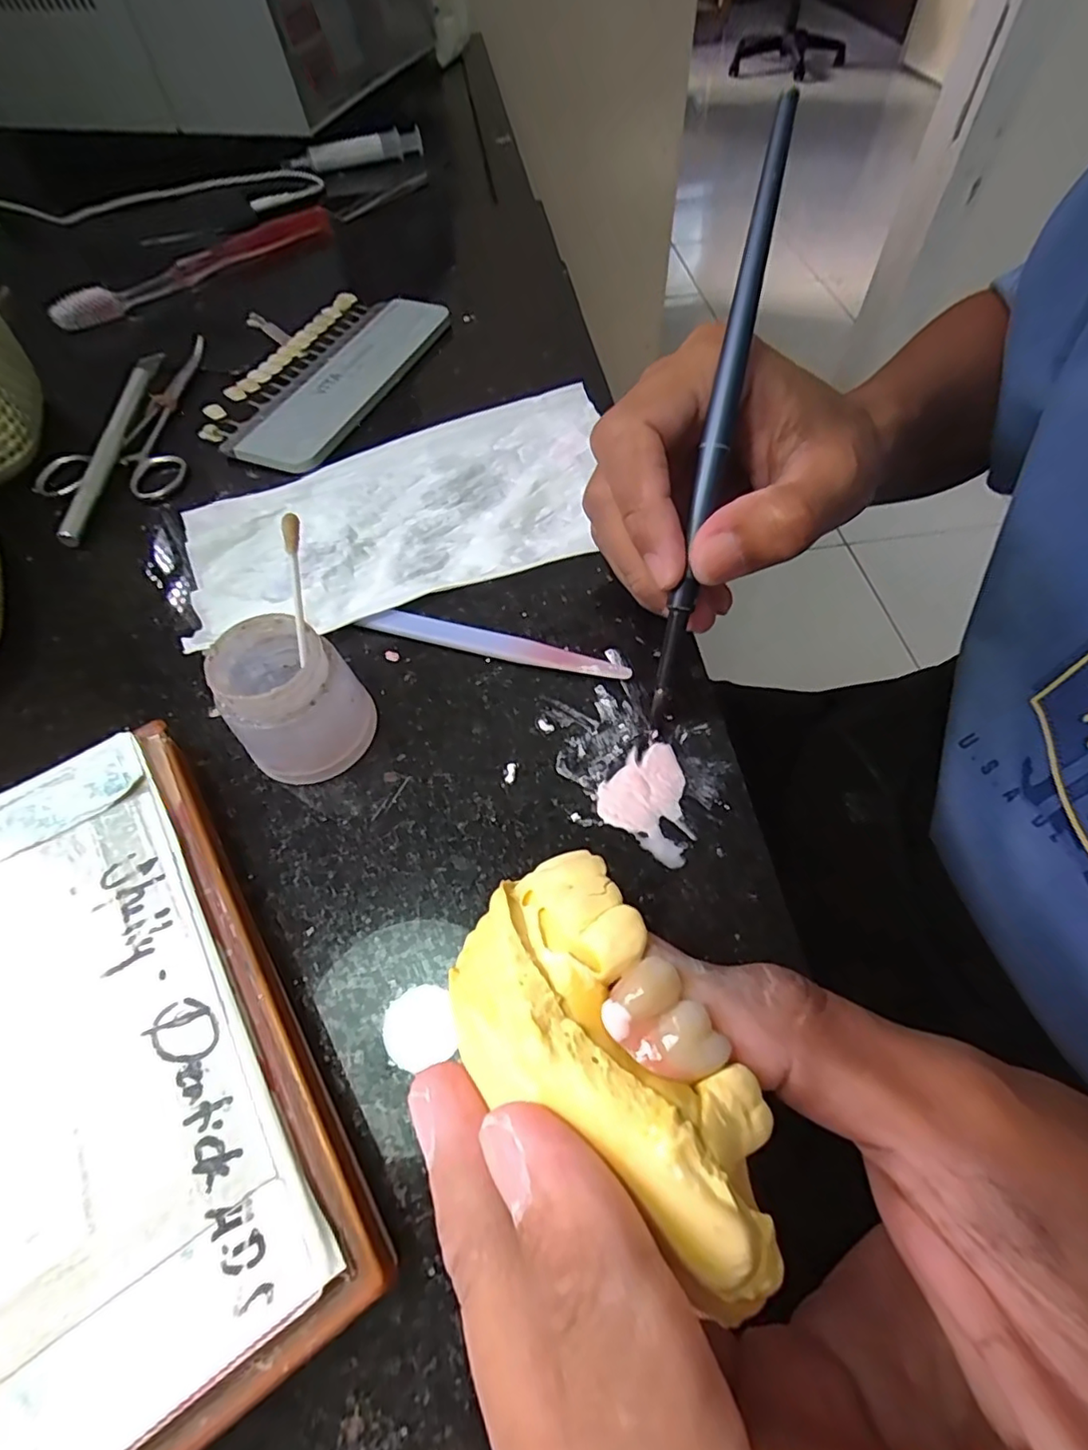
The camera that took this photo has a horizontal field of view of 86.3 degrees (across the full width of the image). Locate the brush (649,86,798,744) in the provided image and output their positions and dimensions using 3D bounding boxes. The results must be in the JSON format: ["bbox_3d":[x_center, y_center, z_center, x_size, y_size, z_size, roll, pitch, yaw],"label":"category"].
[{"bbox_3d":[0.049,-0.078,0.166,0.007,0.010,0.167,12,103,10],"label":"brush"}]

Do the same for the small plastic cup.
[{"bbox_3d":[-0.074,-0.007,0.173,0.036,0.040,0.034,-1,58,2],"label":"small plastic cup"}]

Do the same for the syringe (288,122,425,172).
[{"bbox_3d":[-0.168,-0.517,0.522,0.116,0.019,0.020,-14,59,-5],"label":"syringe"}]

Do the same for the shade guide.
[{"bbox_3d":[-0.116,-0.184,0.297,0.085,0.008,0.144,18,61,13],"label":"shade guide"}]

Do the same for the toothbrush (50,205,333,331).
[{"bbox_3d":[-0.216,-0.297,0.373,0.020,0.017,0.192,38,67,23],"label":"toothbrush"}]

